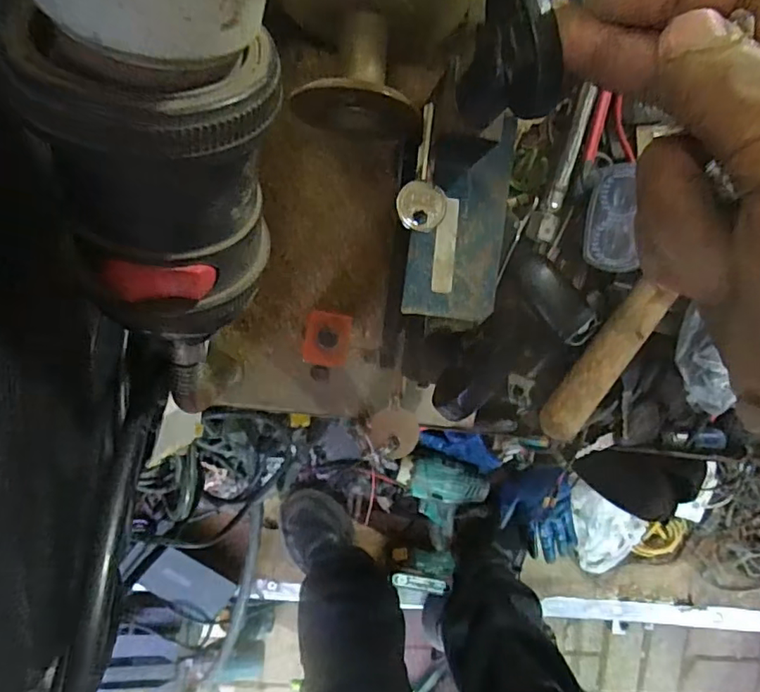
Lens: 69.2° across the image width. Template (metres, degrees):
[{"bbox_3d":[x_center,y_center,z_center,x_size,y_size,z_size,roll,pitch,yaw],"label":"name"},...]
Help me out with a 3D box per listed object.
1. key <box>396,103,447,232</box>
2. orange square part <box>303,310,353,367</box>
[{"bbox_3d":[0.018,-0.079,0.245,0.021,0.005,0.053,-3,94,-5],"label":"key"},{"bbox_3d":[-0.022,-0.003,0.227,0.018,0.005,0.022,8,93,-6],"label":"orange square part"}]

